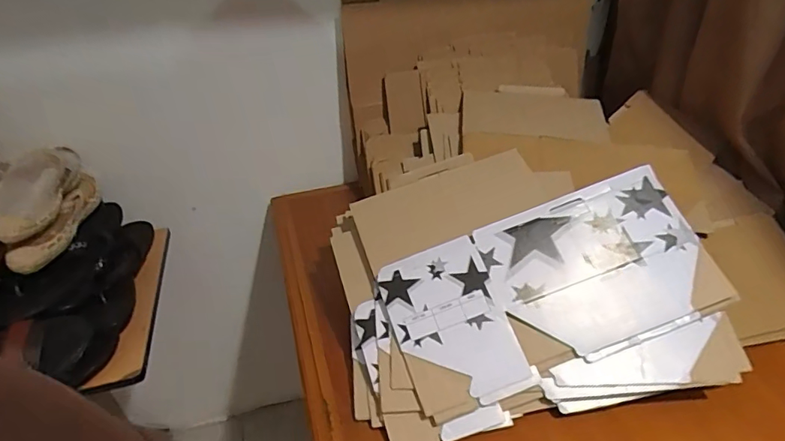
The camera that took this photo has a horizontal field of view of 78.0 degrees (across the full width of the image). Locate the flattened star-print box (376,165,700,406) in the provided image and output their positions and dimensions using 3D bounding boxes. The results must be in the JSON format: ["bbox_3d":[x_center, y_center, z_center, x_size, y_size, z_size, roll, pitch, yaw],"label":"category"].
[{"bbox_3d":[0.202,0.088,0.641,0.405,0.014,0.209,-21,69,-3],"label":"flattened star-print box"}]

